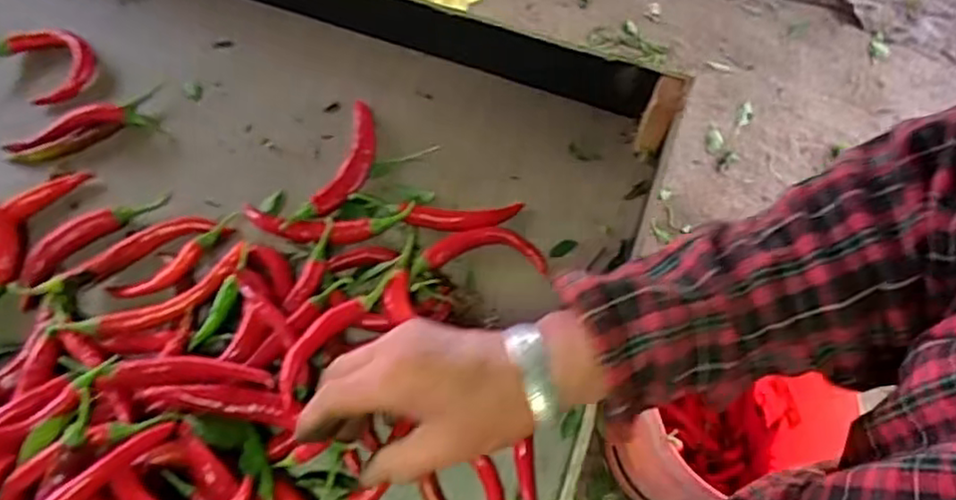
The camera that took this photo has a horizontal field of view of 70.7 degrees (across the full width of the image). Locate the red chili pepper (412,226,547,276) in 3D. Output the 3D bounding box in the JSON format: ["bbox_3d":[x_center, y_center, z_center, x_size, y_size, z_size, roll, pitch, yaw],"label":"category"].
[{"bbox_3d":[0.001,0.000,0.546,0.106,0.019,0.041,-1,65,-5],"label":"red chili pepper"}]

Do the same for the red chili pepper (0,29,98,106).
[{"bbox_3d":[-0.410,-0.178,0.621,0.111,0.020,0.073,26,65,8],"label":"red chili pepper"}]

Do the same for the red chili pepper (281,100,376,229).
[{"bbox_3d":[-0.113,-0.069,0.574,0.036,0.023,0.129,21,65,5],"label":"red chili pepper"}]

